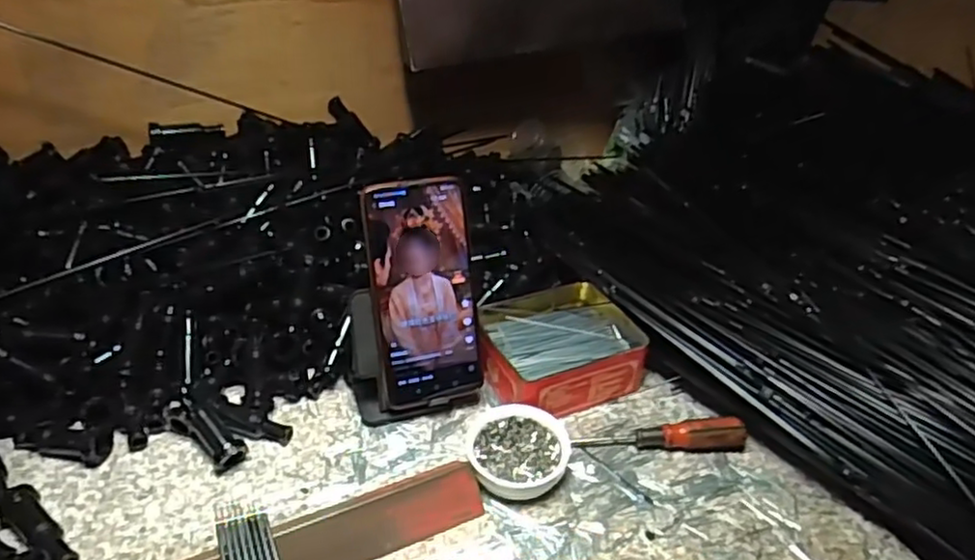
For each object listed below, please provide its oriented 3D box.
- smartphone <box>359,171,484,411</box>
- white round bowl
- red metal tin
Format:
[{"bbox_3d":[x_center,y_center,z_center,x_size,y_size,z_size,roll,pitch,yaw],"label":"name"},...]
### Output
[{"bbox_3d":[-0.046,0.011,0.512,0.078,0.166,0.009,-7,11,-14],"label":"smartphone"},{"bbox_3d":[0.021,0.123,0.493,0.071,0.022,0.072,10,36,11],"label":"white round bowl"},{"bbox_3d":[0.058,0.054,0.573,0.130,0.039,0.118,-10,37,-18],"label":"red metal tin"}]

